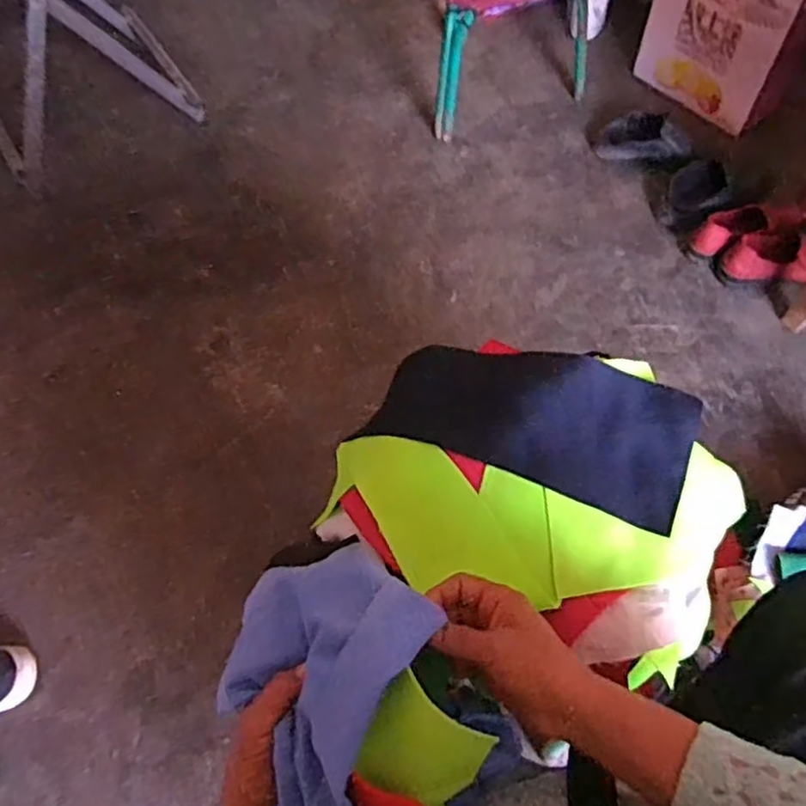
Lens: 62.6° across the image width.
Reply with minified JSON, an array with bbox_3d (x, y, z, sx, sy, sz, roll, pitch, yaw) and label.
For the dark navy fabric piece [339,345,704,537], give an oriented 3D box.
[{"bbox_3d":[0.119,0.014,0.609,0.274,0.020,0.143,14,64,10],"label":"dark navy fabric piece"}]

